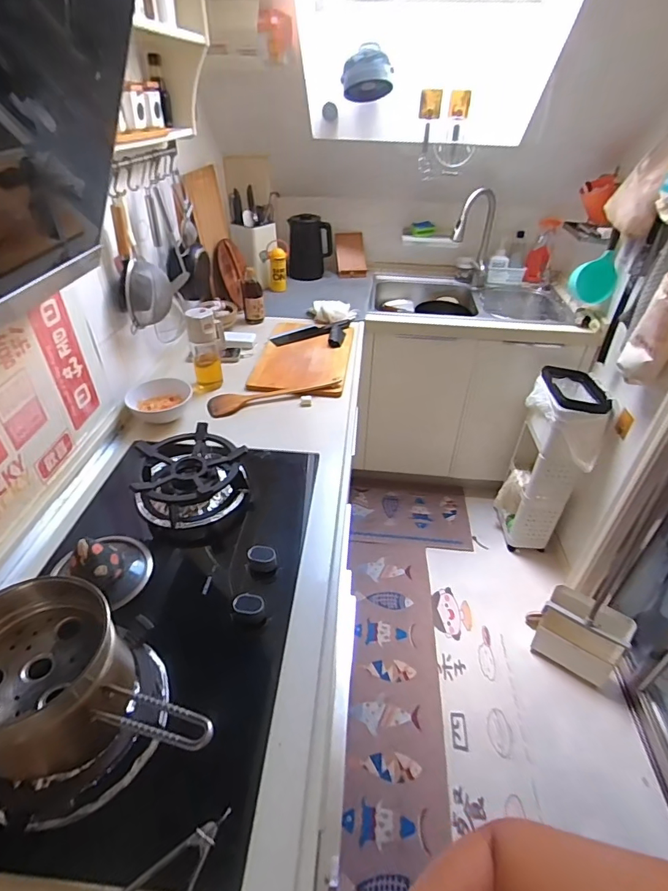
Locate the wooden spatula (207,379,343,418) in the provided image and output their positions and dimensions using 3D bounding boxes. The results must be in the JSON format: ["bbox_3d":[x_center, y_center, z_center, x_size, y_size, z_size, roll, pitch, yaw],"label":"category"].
[{"bbox_3d":[-0.154,-0.135,1.240,0.365,0.029,0.077,-11,40,-16],"label":"wooden spatula"}]

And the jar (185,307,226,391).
[{"bbox_3d":[-0.343,-0.268,1.254,0.091,0.207,0.108,-8,39,-12],"label":"jar"}]

